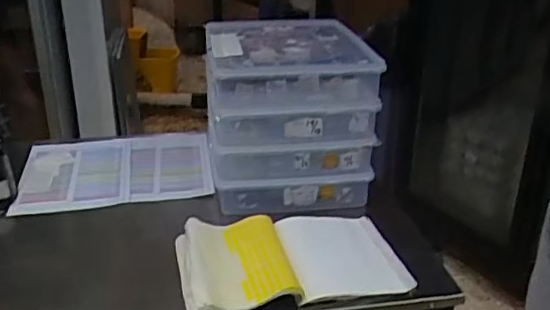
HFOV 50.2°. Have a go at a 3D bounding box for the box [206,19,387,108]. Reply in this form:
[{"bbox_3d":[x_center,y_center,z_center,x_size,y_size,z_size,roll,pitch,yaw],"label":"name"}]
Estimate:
[{"bbox_3d":[0.016,-0.197,1.149,0.288,0.074,0.382,-2,25,-6],"label":"box"}]

